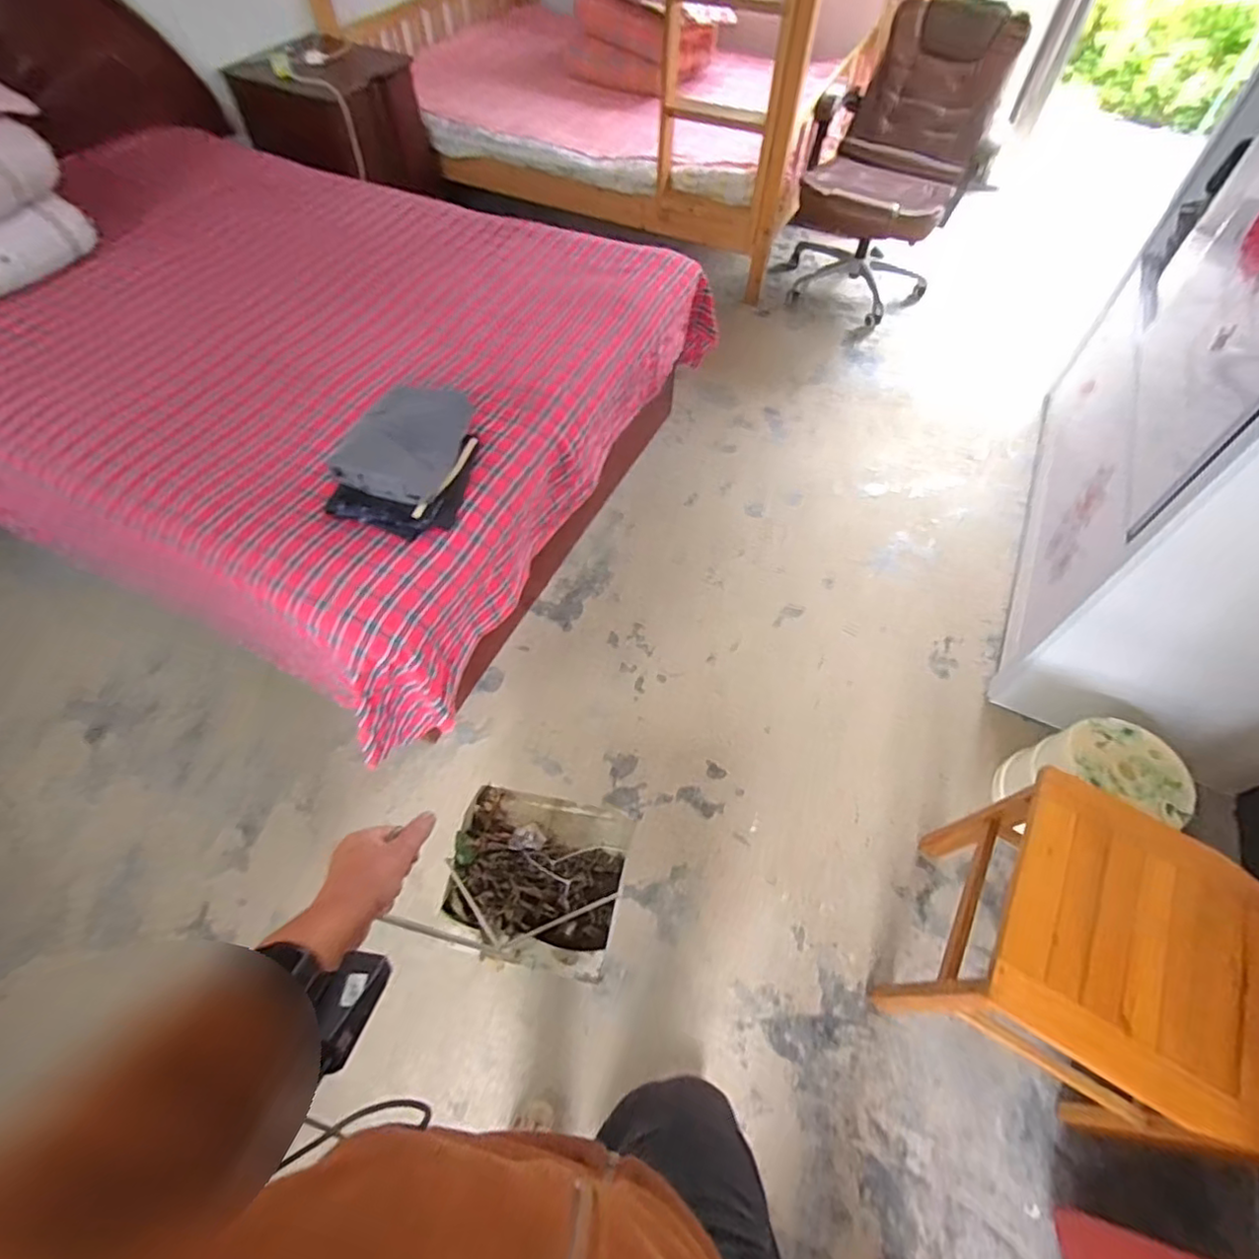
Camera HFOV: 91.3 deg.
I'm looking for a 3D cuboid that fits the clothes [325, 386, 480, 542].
[{"bbox_3d":[-0.427,-0.325,1.132,0.211,0.158,0.242,9,60,0],"label":"clothes"}]

